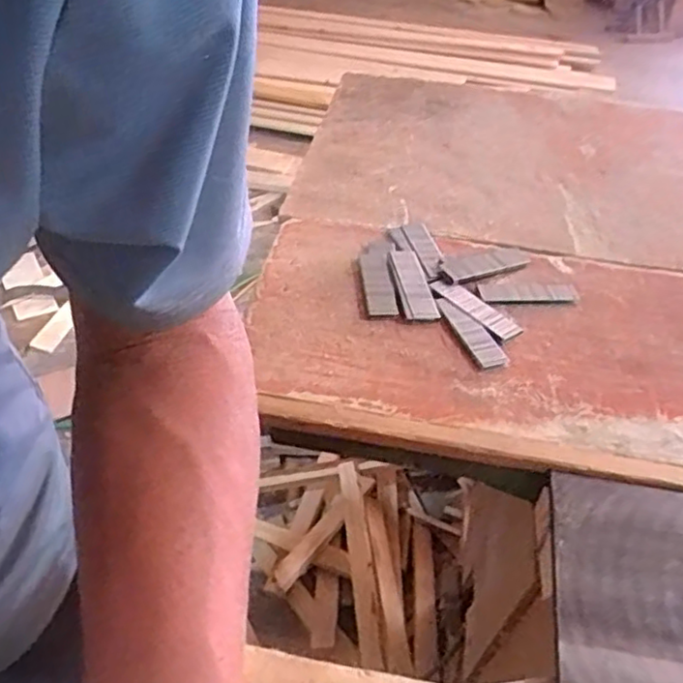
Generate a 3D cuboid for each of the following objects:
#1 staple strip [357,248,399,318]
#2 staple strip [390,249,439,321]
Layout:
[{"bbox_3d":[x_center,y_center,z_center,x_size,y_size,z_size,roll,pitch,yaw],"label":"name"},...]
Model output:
[{"bbox_3d":[0.030,-0.054,0.597,0.026,0.005,0.098,-1,43,-4],"label":"staple strip"},{"bbox_3d":[0.061,-0.054,0.601,0.028,0.010,0.100,-4,43,-7],"label":"staple strip"}]

